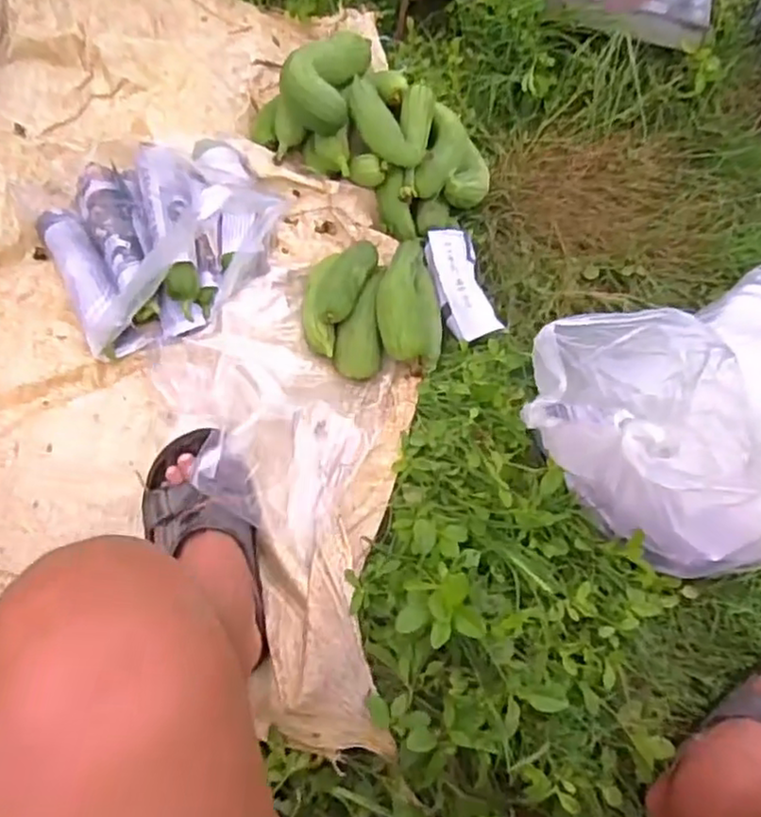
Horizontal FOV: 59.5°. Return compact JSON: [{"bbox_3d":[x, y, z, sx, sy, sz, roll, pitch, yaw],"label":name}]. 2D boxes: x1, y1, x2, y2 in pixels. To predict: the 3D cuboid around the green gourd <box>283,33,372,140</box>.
[{"bbox_3d":[-0.081,-0.488,0.964,0.098,0.060,0.179,13,64,5],"label":"green gourd"}]

